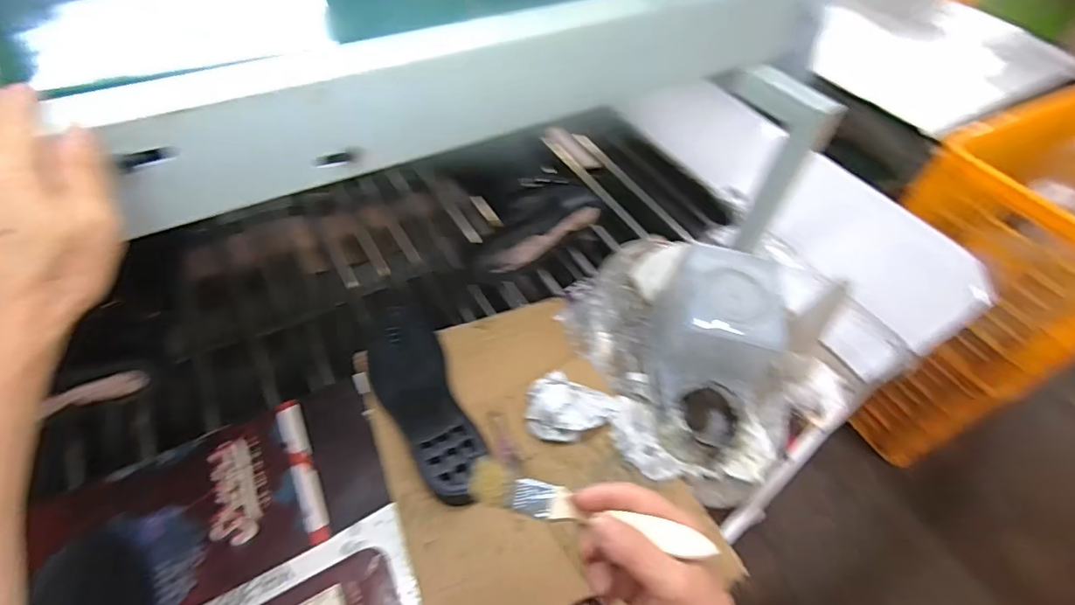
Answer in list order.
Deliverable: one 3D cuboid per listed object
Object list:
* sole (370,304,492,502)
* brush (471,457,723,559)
[{"bbox_3d":[-0.124,0.097,0.539,0.079,0.031,0.233,-17,55,-18],"label":"sole"},{"bbox_3d":[0.026,0.129,0.324,0.151,0.014,0.027,9,50,18],"label":"brush"}]

